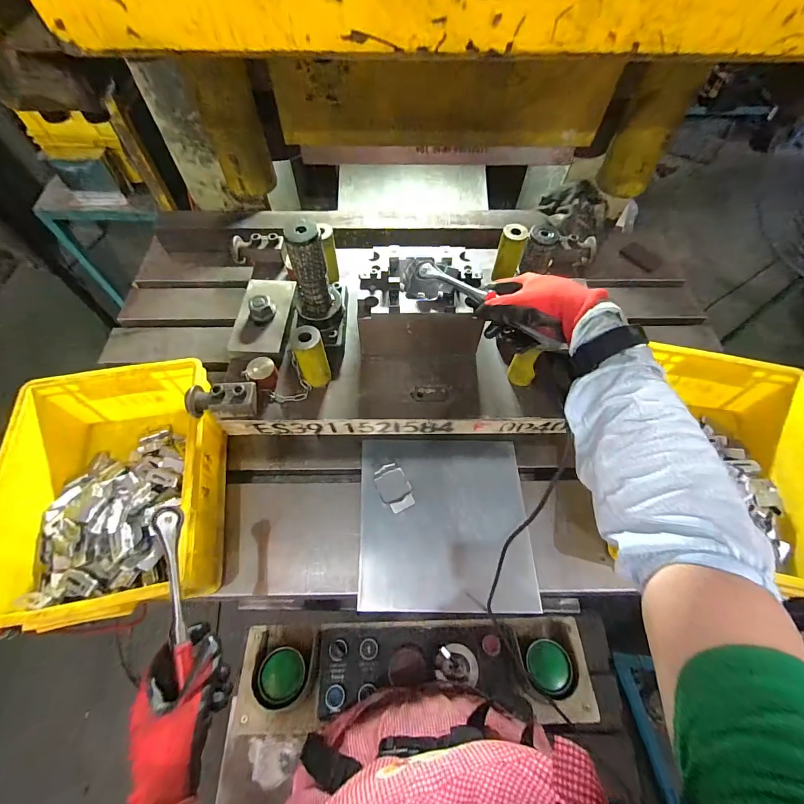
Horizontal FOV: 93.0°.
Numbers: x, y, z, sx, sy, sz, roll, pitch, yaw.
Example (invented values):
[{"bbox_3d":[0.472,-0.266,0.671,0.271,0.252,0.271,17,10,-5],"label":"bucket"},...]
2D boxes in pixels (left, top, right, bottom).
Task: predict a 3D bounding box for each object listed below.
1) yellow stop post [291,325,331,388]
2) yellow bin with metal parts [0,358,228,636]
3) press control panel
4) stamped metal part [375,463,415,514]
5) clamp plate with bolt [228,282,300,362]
[{"bbox_3d":[-0.125,-0.058,0.535,0.041,0.098,0.043,0,61,-1],"label":"yellow stop post"},{"bbox_3d":[-0.410,0.129,0.562,0.259,0.144,0.338,-9,61,-6],"label":"yellow bin with metal parts"},{"bbox_3d":[0.021,0.437,0.620,0.549,0.103,0.137,-1,61,-1],"label":"press control panel"},{"bbox_3d":[-0.013,0.139,0.620,0.052,0.007,0.076,-17,62,-10],"label":"stamped metal part"},{"bbox_3d":[-0.217,-0.143,0.604,0.086,0.038,0.166,2,61,0],"label":"clamp plate with bolt"}]

